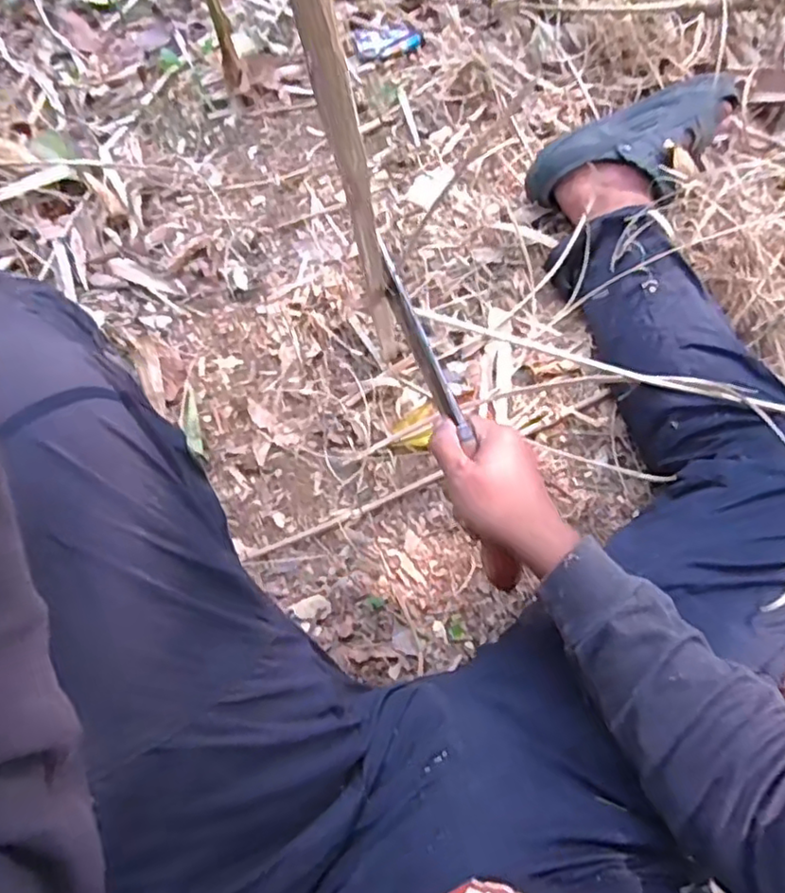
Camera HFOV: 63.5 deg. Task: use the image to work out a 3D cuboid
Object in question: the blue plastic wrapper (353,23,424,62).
[{"bbox_3d":[-0.007,-0.604,0.946,0.102,0.015,0.073,-21,72,-8],"label":"blue plastic wrapper"}]

